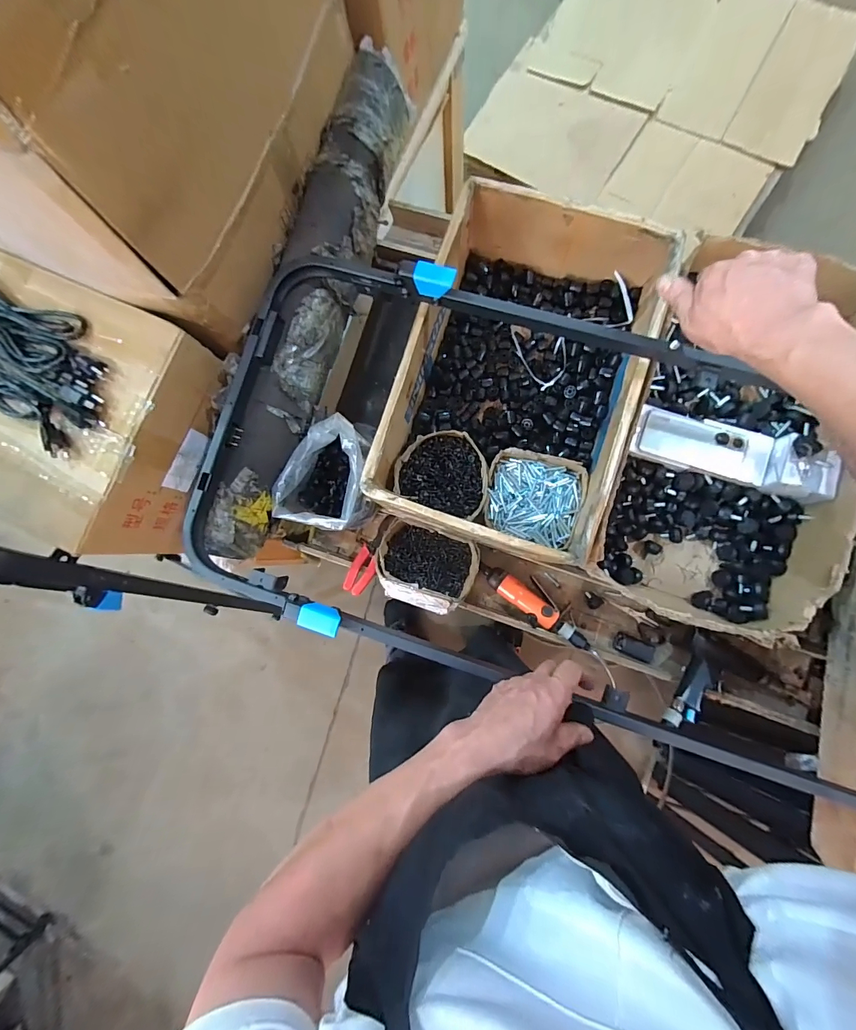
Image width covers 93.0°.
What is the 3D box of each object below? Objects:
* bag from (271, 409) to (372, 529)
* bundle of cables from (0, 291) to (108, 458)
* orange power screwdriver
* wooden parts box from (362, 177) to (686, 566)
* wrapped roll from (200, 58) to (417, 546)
[{"bbox_3d":[-0.159,-0.060,0.689,0.128,0.121,0.177,25,88,7],"label":"bag"},{"bbox_3d":[-0.660,-0.246,0.580,0.470,0.029,0.197,25,88,7],"label":"bundle of cables"},{"bbox_3d":[0.197,0.164,0.752,0.221,0.056,0.071,43,90,7],"label":"orange power screwdriver"},{"bbox_3d":[0.151,-0.225,0.677,0.340,0.165,0.533,17,87,7],"label":"wooden parts box"},{"bbox_3d":[-0.194,-0.338,0.658,0.132,0.120,0.849,16,87,7],"label":"wrapped roll"}]

